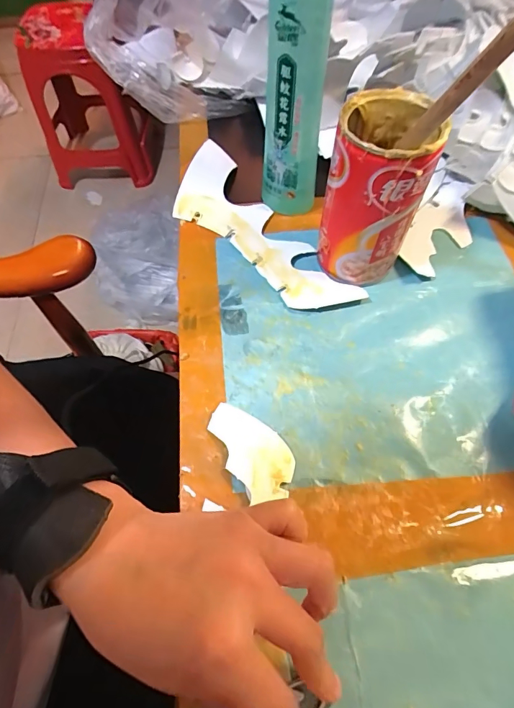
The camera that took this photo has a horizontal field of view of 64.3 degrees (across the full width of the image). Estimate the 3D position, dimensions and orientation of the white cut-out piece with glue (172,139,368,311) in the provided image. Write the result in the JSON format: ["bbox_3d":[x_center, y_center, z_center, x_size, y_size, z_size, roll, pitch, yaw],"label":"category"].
[{"bbox_3d":[-0.007,-0.106,0.354,0.071,0.011,0.214,-35,68,-8],"label":"white cut-out piece with glue"}]

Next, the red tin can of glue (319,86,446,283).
[{"bbox_3d":[0.079,-0.108,0.289,0.063,0.121,0.063,-1,62,2],"label":"red tin can of glue"}]

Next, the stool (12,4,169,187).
[{"bbox_3d":[-0.542,-0.856,1.343,0.319,0.467,0.355,-3,62,-1],"label":"stool"}]

